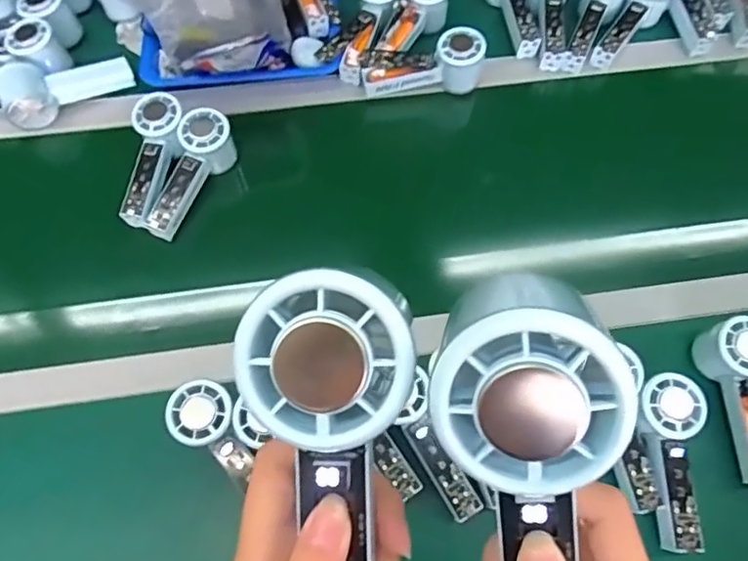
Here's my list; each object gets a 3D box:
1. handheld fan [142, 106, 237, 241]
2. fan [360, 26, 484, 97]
[{"bbox_3d":[-0.208,-0.119,0.655,0.054,0.048,0.149,18,67,7],"label":"handheld fan"},{"bbox_3d":[0.059,-0.270,0.721,0.153,0.053,0.054,-5,66,-3],"label":"fan"}]

